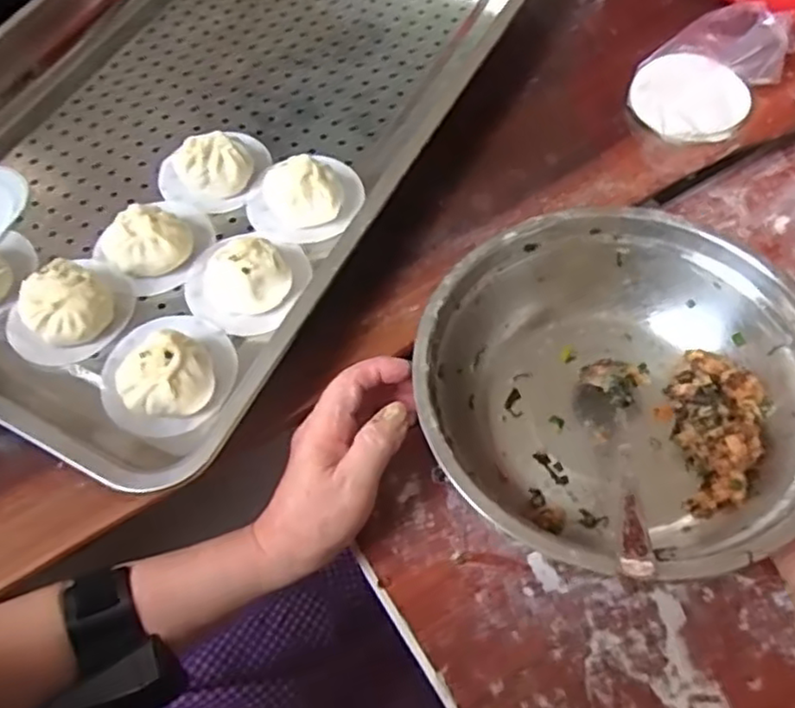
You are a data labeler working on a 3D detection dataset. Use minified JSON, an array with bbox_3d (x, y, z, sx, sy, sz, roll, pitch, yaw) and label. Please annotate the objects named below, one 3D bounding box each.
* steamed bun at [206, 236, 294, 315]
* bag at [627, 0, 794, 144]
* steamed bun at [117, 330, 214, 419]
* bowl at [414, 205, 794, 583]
[{"bbox_3d":[-0.101,-0.053,0.456,0.052,0.036,0.041,-24,61,-10],"label":"steamed bun"},{"bbox_3d":[0.242,-0.225,0.528,0.141,0.053,0.089,-37,64,-17],"label":"bag"},{"bbox_3d":[-0.138,0.015,0.418,0.045,0.032,0.053,36,68,22],"label":"steamed bun"},{"bbox_3d":[0.130,0.024,0.431,0.222,0.073,0.228,-2,60,3],"label":"bowl"}]

